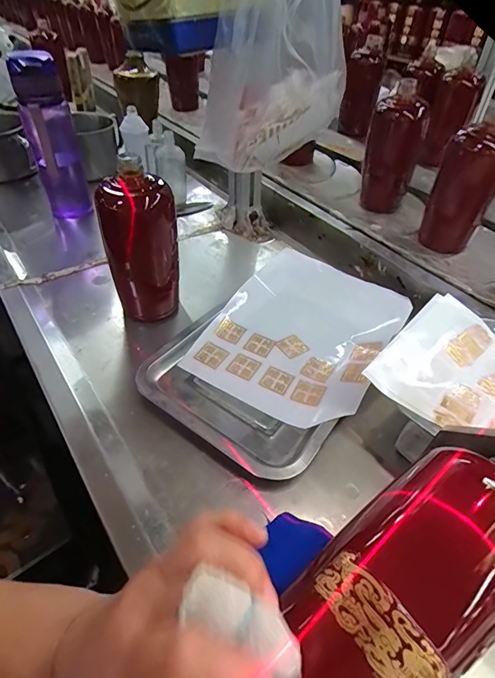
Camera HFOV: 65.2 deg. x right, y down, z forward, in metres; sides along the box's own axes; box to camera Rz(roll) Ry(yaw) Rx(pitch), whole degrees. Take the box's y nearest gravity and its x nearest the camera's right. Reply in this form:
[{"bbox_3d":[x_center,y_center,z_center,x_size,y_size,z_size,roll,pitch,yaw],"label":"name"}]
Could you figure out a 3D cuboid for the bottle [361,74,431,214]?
[{"bbox_3d":[0.236,-0.302,0.631,0.068,0.169,0.065,-21,52,-18],"label":"bottle"}]

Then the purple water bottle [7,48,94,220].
[{"bbox_3d":[-0.308,-0.316,0.612,0.075,0.224,0.087,-19,50,-18],"label":"purple water bottle"}]

